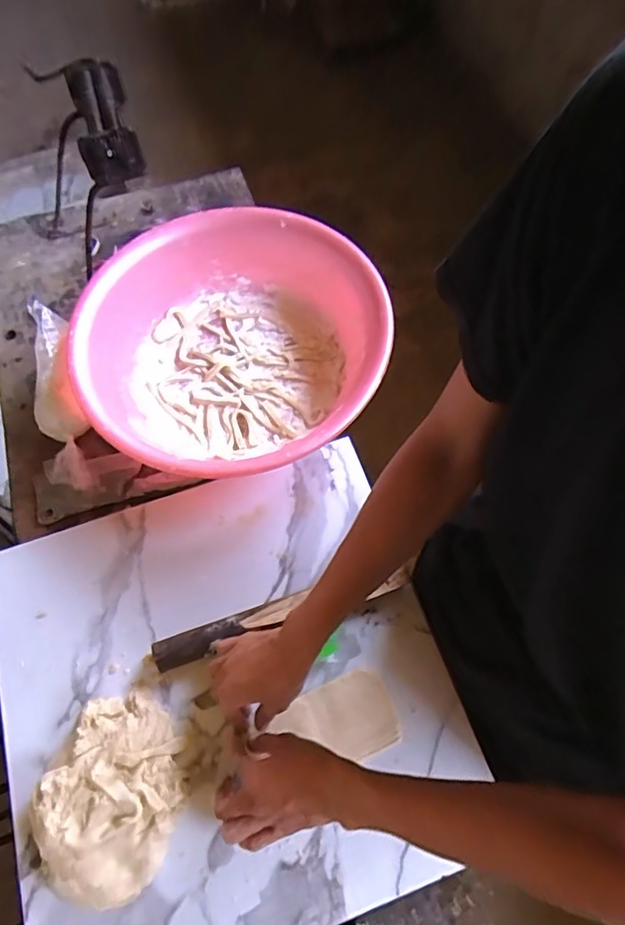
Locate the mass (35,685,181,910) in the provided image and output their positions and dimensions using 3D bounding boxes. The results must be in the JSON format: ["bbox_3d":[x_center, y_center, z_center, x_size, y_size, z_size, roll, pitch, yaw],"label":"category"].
[{"bbox_3d":[-0.209,0.349,0.550,0.140,0.044,0.177,21,64,15],"label":"mass"}]

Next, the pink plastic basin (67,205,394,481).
[{"bbox_3d":[-0.107,-0.159,0.742,0.408,0.134,0.408,-2,60,3],"label":"pink plastic basin"}]

